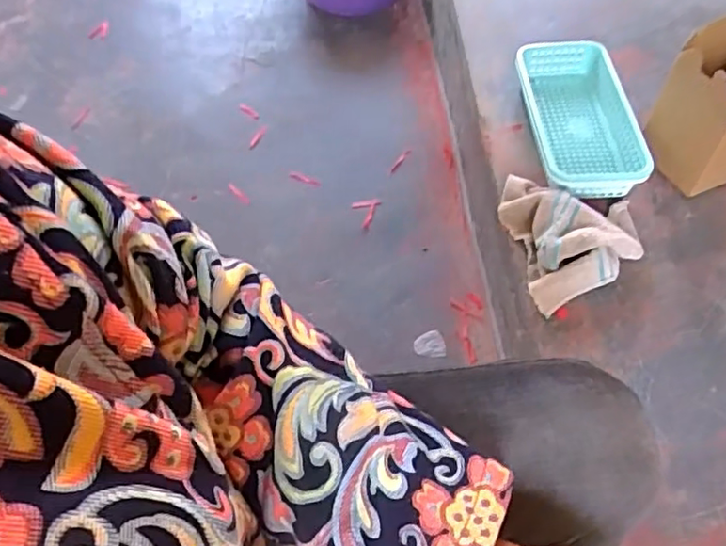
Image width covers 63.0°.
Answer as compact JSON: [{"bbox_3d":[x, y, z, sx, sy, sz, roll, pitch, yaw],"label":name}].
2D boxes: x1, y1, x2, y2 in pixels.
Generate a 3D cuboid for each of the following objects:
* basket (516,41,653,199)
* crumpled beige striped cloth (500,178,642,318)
[{"bbox_3d":[0.293,-0.209,0.802,0.141,0.060,0.255,-1,59,-3],"label":"basket"},{"bbox_3d":[0.263,-0.057,0.718,0.158,0.055,0.184,-7,60,-7],"label":"crumpled beige striped cloth"}]

